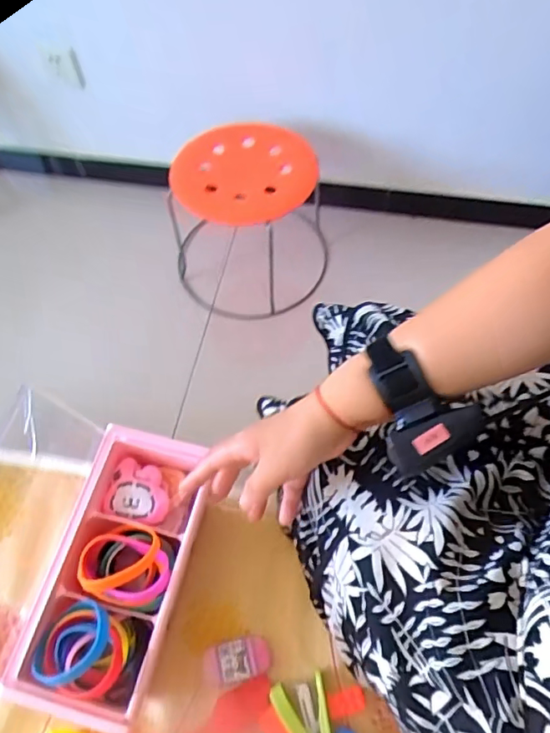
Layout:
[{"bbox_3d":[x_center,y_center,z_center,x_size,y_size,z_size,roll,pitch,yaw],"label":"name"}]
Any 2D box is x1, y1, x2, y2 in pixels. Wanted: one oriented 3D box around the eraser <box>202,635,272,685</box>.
[{"bbox_3d":[-0.034,0.264,0.470,0.061,0.010,0.032,-11,63,-5],"label":"eraser"}]

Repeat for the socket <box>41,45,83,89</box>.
[{"bbox_3d":[-0.425,-0.600,1.046,0.064,0.086,0.015,16,64,9],"label":"socket"}]

